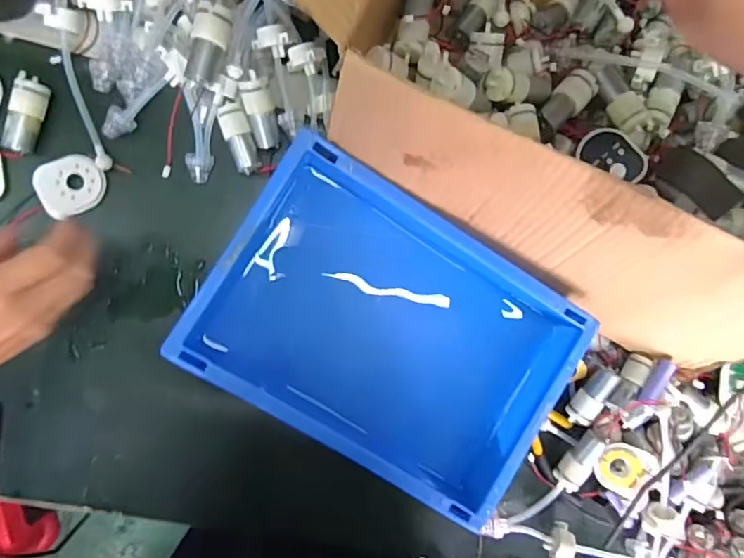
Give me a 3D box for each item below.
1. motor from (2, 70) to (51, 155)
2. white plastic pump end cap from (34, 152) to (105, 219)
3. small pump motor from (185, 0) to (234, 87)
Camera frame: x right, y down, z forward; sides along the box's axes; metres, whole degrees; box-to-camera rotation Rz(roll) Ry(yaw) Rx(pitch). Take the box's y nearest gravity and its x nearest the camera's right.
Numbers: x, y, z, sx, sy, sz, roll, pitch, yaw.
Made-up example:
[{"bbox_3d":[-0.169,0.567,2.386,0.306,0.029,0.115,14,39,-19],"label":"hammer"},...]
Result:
[{"bbox_3d":[-0.302,-0.143,0.458,0.024,0.023,0.066,15,89,-9],"label":"motor"},{"bbox_3d":[-0.269,-0.084,0.468,0.058,0.011,0.051,-25,95,-7],"label":"white plastic pump end cap"},{"bbox_3d":[-0.135,-0.193,0.432,0.026,0.020,0.062,18,105,-9],"label":"small pump motor"}]

